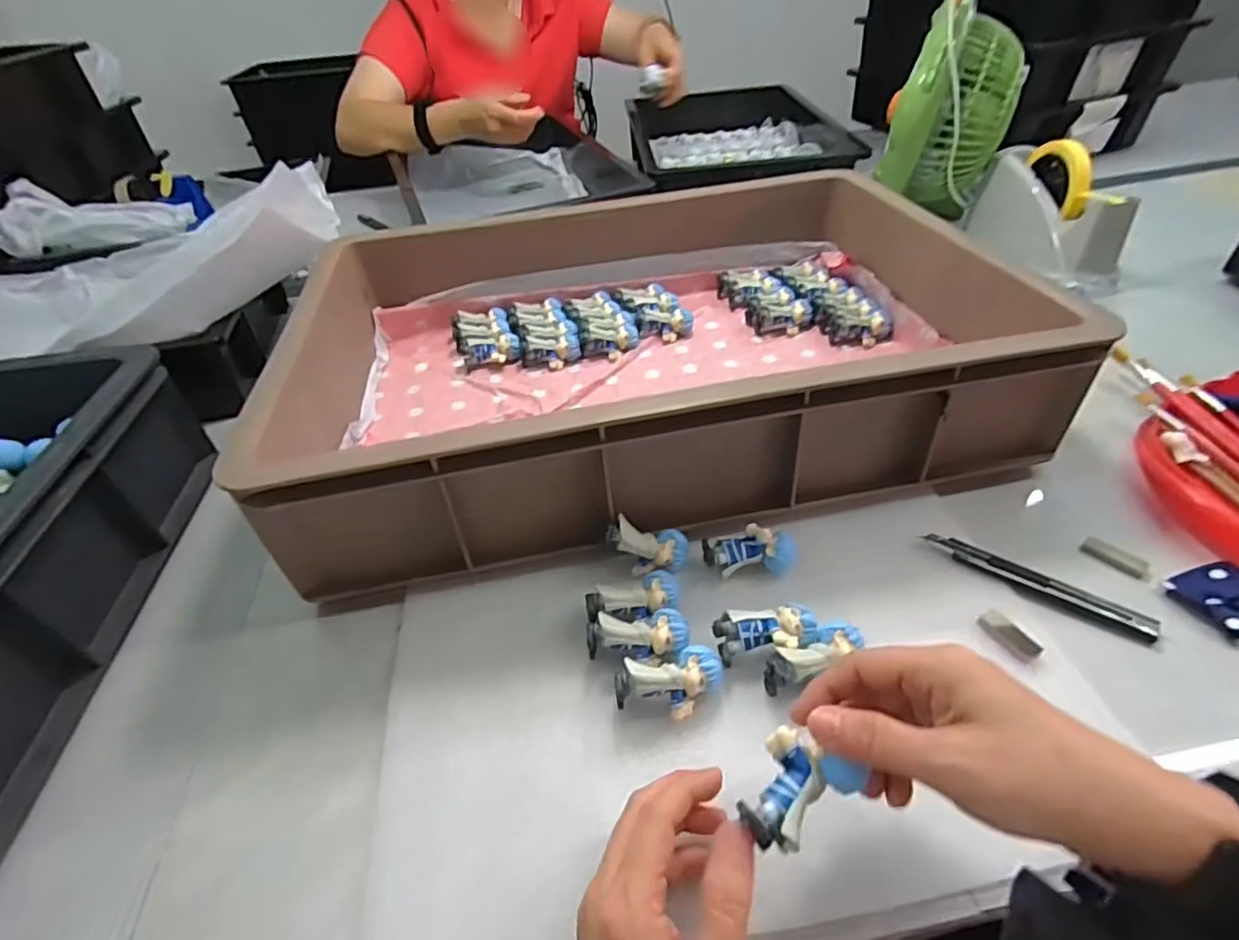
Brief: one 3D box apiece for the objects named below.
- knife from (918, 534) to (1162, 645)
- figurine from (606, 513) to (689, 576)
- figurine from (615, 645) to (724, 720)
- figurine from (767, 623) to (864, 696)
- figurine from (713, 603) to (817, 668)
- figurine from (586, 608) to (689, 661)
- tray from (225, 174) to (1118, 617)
[{"bbox_3d":[0.273,0.075,0.390,0.135,0.005,0.020,24,50,28],"label":"knife"},{"bbox_3d":[0.019,0.054,0.412,0.062,0.030,0.023,22,39,-20],"label":"figurine"},{"bbox_3d":[0.029,0.125,0.345,0.062,0.030,0.029,-13,44,-7],"label":"figurine"},{"bbox_3d":[0.113,0.112,0.352,0.062,0.027,0.022,-23,46,-18],"label":"figurine"},{"bbox_3d":[0.090,0.102,0.364,0.059,0.027,0.028,-8,43,-2],"label":"figurine"},{"bbox_3d":[0.011,0.105,0.368,0.061,0.029,0.023,-7,43,-1],"label":"figurine"},{"bbox_3d":[0.012,-0.150,0.566,0.563,0.119,0.466,-11,43,-5],"label":"tray"}]

